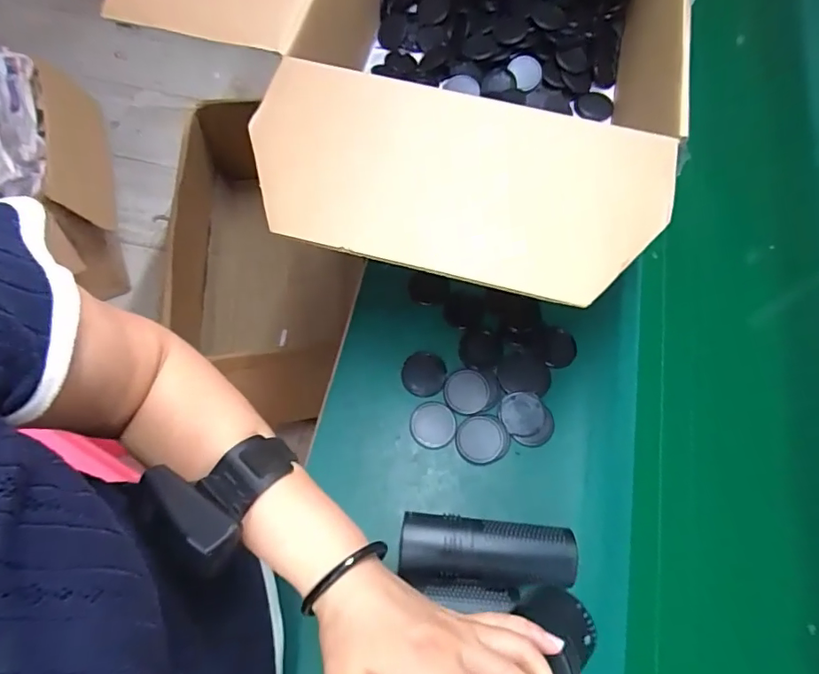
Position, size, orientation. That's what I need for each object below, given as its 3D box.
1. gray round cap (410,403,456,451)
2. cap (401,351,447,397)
[{"bbox_3d":[0.026,0.098,0.571,0.049,0.005,0.050,-6,67,-4],"label":"gray round cap"},{"bbox_3d":[0.017,0.041,0.592,0.049,0.005,0.054,9,67,3],"label":"cap"}]

